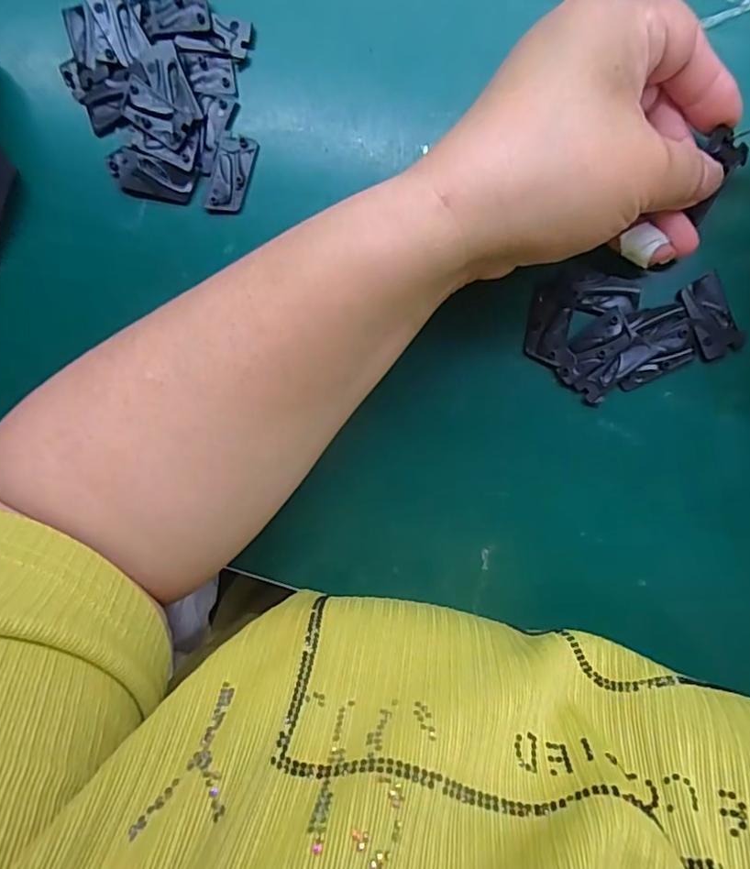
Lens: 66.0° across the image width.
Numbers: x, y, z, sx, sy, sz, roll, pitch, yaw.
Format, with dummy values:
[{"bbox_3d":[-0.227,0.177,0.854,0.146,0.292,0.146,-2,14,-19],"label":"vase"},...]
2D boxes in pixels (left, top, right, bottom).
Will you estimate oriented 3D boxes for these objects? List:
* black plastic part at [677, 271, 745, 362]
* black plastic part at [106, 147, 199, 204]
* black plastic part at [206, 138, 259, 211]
[{"bbox_3d":[0.142,-0.049,0.242,0.019,0.004,0.033,-24,93,8],"label":"black plastic part"},{"bbox_3d":[-0.104,-0.117,0.263,0.043,0.004,0.018,22,98,3],"label":"black plastic part"},{"bbox_3d":[-0.065,-0.118,0.261,0.017,0.004,0.033,17,98,4],"label":"black plastic part"}]

